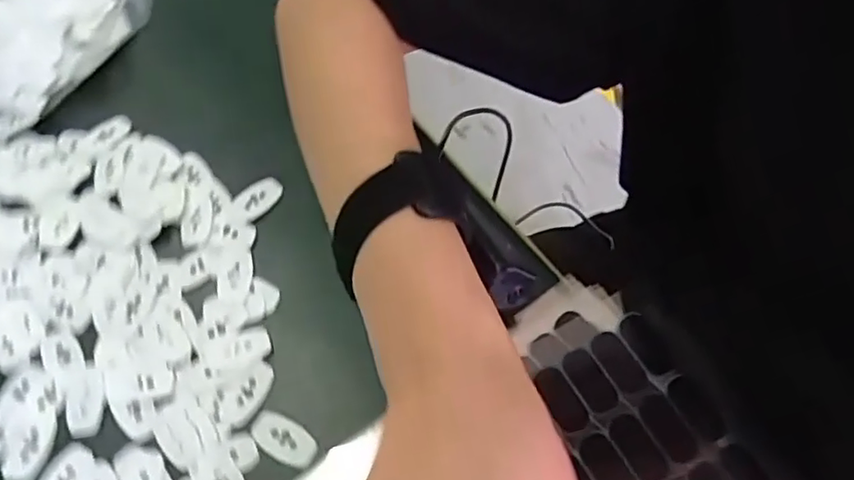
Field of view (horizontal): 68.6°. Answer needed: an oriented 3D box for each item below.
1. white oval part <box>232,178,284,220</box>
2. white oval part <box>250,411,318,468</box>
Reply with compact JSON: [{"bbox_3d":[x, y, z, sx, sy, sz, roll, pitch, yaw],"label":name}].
[{"bbox_3d":[-0.092,-0.024,0.341,0.018,0.004,0.028,38,72,17],"label":"white oval part"},{"bbox_3d":[-0.066,0.091,0.289,0.034,0.004,0.017,26,69,13],"label":"white oval part"}]

